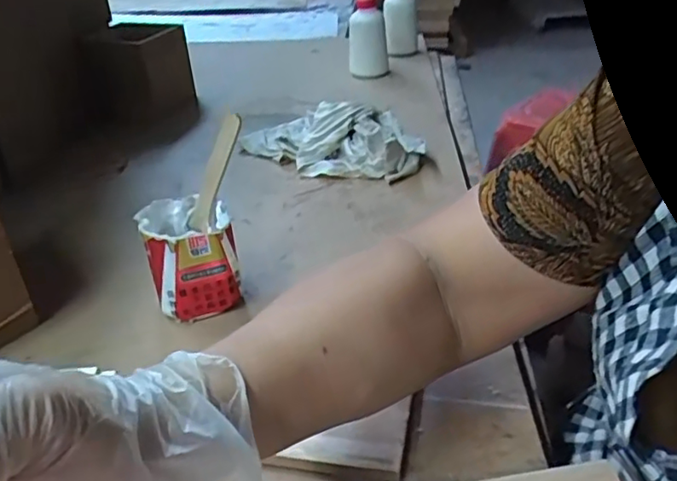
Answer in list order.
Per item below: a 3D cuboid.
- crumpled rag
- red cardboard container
[{"bbox_3d":[-0.007,-0.121,0.713,0.216,0.064,0.110,18,36,29],"label":"crumpled rag"},{"bbox_3d":[-0.116,0.014,0.483,0.070,0.080,0.068,-12,32,-18],"label":"red cardboard container"}]

